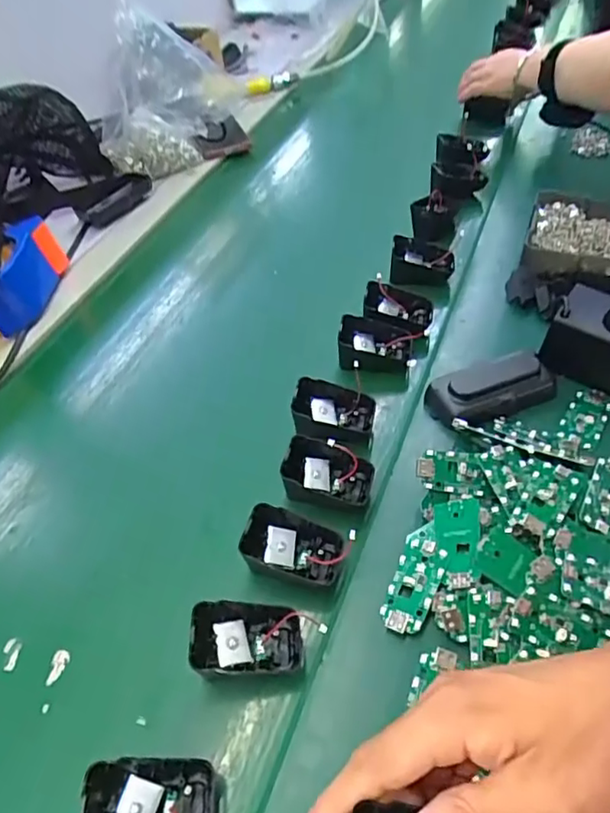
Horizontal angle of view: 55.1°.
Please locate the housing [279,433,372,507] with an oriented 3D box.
[{"bbox_3d":[0.018,0.053,0.453,0.065,0.032,0.048,6,51,14],"label":"housing"}]

